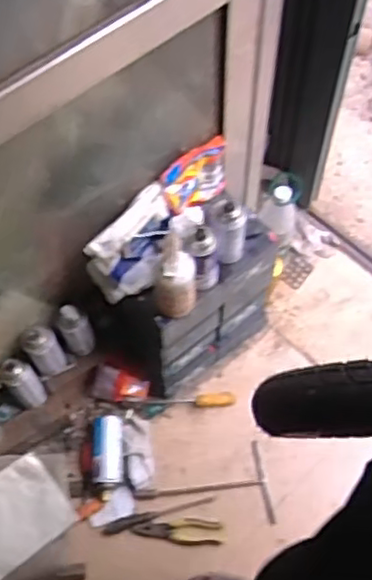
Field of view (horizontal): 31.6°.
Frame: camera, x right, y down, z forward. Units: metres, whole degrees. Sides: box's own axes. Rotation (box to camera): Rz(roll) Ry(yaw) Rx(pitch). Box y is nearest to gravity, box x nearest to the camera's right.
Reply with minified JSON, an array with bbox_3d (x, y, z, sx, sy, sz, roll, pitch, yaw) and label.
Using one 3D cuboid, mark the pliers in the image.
[{"bbox_3d":[-0.014,0.520,1.421,0.194,0.013,0.054,3,65,3],"label":"pliers"}]

